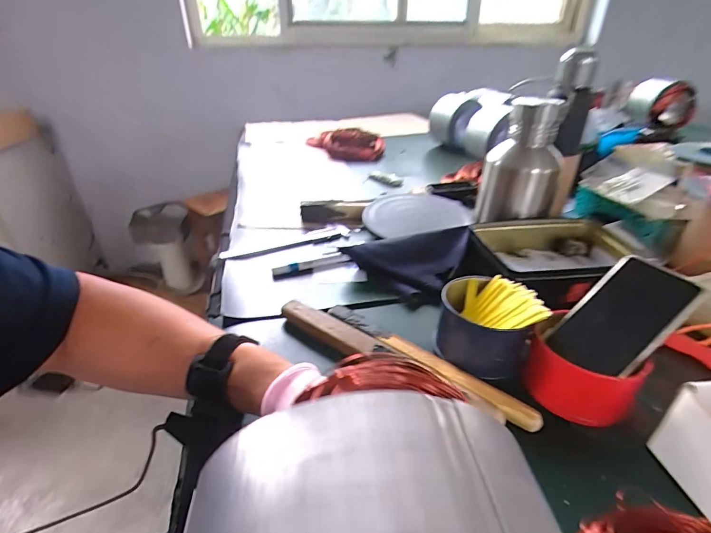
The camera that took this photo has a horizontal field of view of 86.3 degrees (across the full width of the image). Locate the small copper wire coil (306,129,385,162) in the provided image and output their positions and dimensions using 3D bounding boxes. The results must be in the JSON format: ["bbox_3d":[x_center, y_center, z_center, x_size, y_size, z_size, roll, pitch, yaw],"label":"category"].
[{"bbox_3d":[-0.015,-0.378,1.162,0.169,0.055,0.212,-21,37,-29],"label":"small copper wire coil"}]

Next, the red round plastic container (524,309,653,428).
[{"bbox_3d":[0.227,0.104,0.385,0.098,0.060,0.087,16,35,25],"label":"red round plastic container"}]

